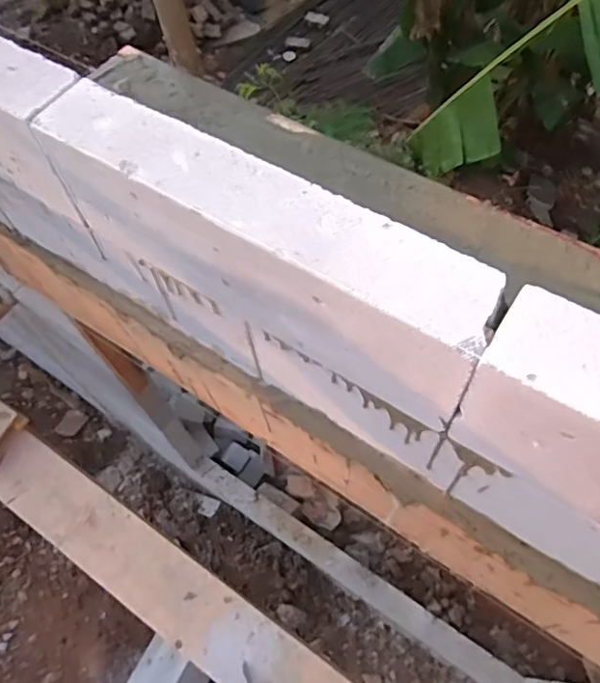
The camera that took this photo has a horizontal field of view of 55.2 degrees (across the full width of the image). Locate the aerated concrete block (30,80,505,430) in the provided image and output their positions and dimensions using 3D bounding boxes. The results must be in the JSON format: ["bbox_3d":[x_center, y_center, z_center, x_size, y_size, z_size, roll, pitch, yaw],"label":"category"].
[{"bbox_3d":[-0.055,-0.116,0.705,0.589,0.202,0.096,31,69,18],"label":"aerated concrete block"}]

